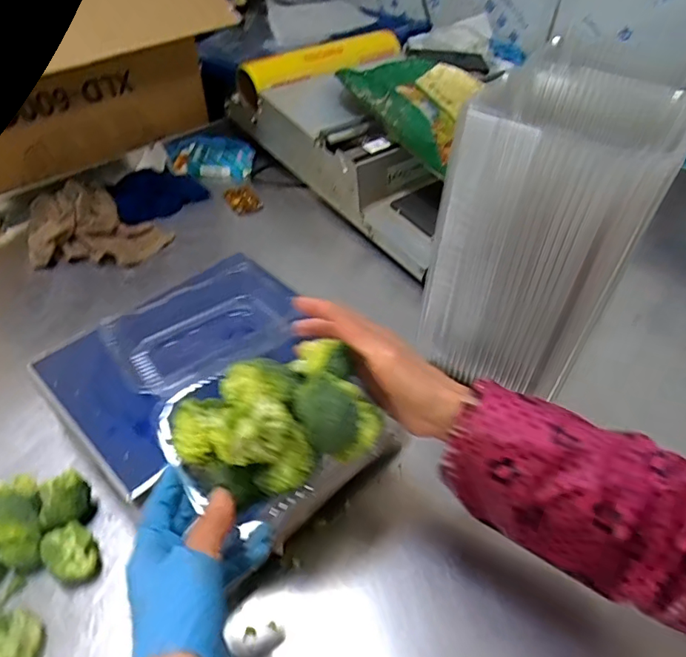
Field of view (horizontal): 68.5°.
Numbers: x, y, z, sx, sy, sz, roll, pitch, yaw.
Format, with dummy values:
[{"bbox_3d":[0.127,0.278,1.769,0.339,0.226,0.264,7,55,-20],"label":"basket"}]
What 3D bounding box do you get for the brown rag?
[{"bbox_3d":[-0.398,-0.172,0.812,0.221,0.062,0.159,1,46,-4],"label":"brown rag"}]

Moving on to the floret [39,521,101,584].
[{"bbox_3d":[-0.259,0.218,0.484,0.054,0.037,0.041,29,50,22],"label":"floret"}]

